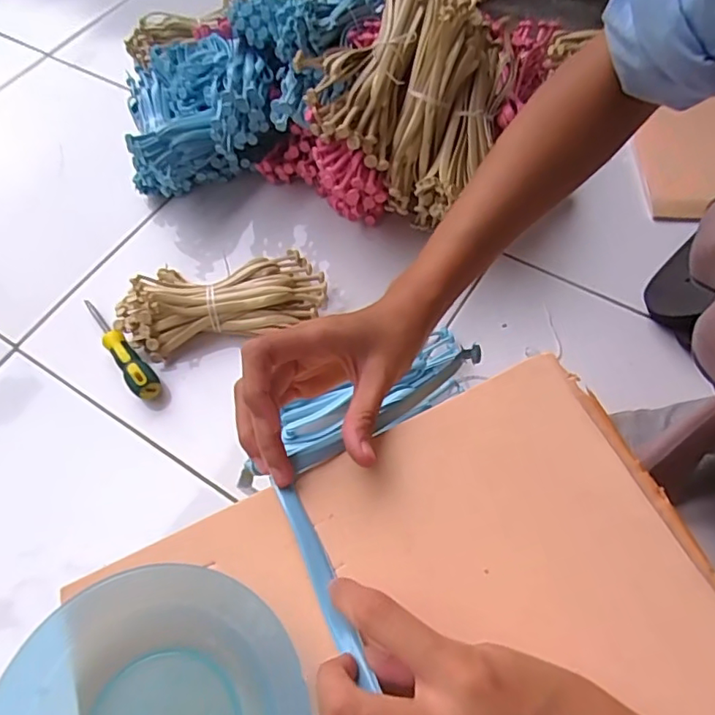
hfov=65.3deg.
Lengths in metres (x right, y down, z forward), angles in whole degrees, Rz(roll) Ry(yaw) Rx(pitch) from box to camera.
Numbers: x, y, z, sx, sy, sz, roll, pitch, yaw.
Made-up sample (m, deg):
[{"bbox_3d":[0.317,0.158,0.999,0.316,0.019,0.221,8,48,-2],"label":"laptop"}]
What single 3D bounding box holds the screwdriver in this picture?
[{"bbox_3d":[-0.264,-0.010,0.614,0.028,0.033,0.153,-39,66,-16],"label":"screwdriver"}]

